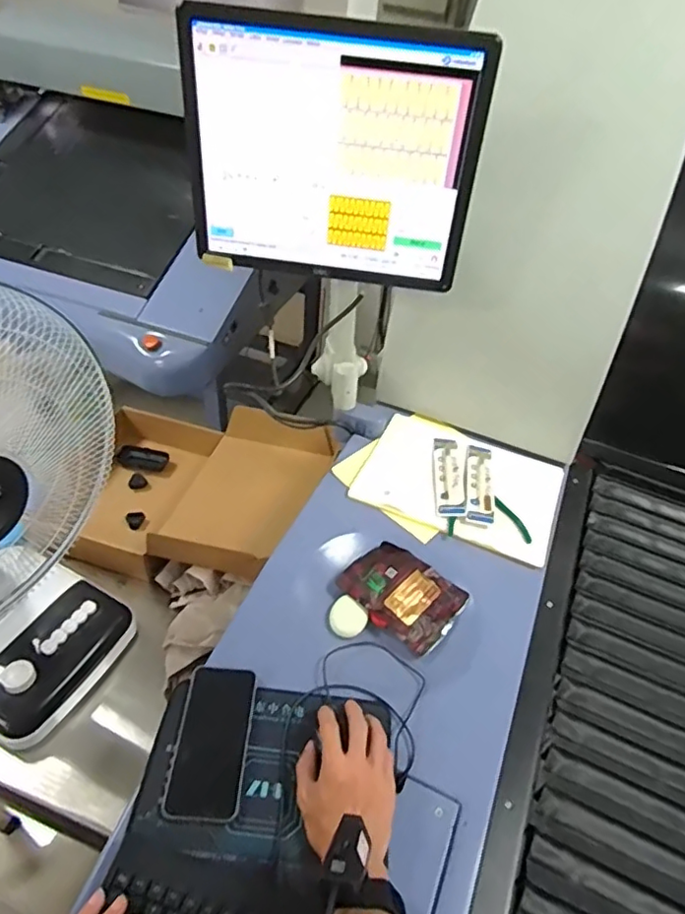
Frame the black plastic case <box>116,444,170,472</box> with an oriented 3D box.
[{"bbox_3d":[-0.456,0.001,1.338,0.106,0.023,0.054,10,43,4],"label":"black plastic case"}]

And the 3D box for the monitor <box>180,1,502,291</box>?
[{"bbox_3d":[-0.017,-0.383,0.766,0.375,0.295,0.050,7,43,1],"label":"monitor"}]

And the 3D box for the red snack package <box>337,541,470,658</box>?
[{"bbox_3d":[0.088,0.185,0.816,0.154,0.016,0.120,35,52,27],"label":"red snack package"}]

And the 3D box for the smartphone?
[{"bbox_3d":[-0.141,0.306,0.635,0.075,0.007,0.156,4,44,-1],"label":"smartphone"}]

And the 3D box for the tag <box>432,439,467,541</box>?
[{"bbox_3d":[0.174,0.041,0.963,0.052,0.016,0.213,6,44,1],"label":"tag"}]

